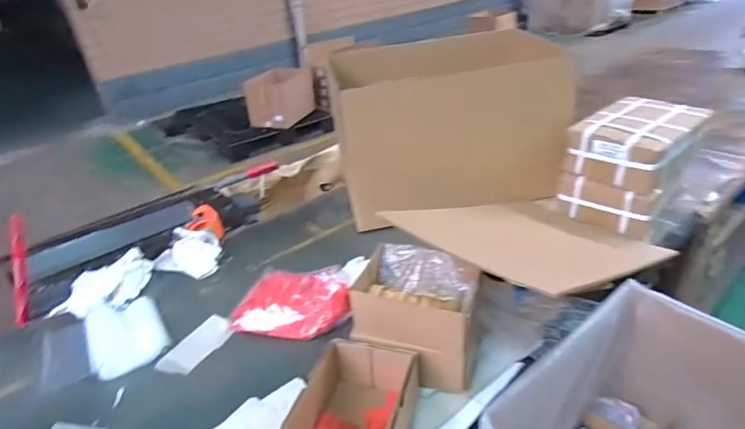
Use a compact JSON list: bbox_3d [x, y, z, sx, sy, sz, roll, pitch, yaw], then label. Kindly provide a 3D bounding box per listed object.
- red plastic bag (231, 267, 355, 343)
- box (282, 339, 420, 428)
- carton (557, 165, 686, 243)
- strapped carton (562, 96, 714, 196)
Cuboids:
[{"bbox_3d":[-0.168,0.186,0.937,0.240,0.092,0.116,-2,31,10],"label":"red plastic bag"},{"bbox_3d":[-0.023,0.306,0.686,0.148,0.111,0.206,3,33,18],"label":"box"},{"bbox_3d":[0.640,-0.070,1.168,0.229,0.125,0.291,20,41,38],"label":"carton"},{"bbox_3d":[0.639,-0.179,1.107,0.278,0.121,0.213,-28,36,-29],"label":"strapped carton"}]

